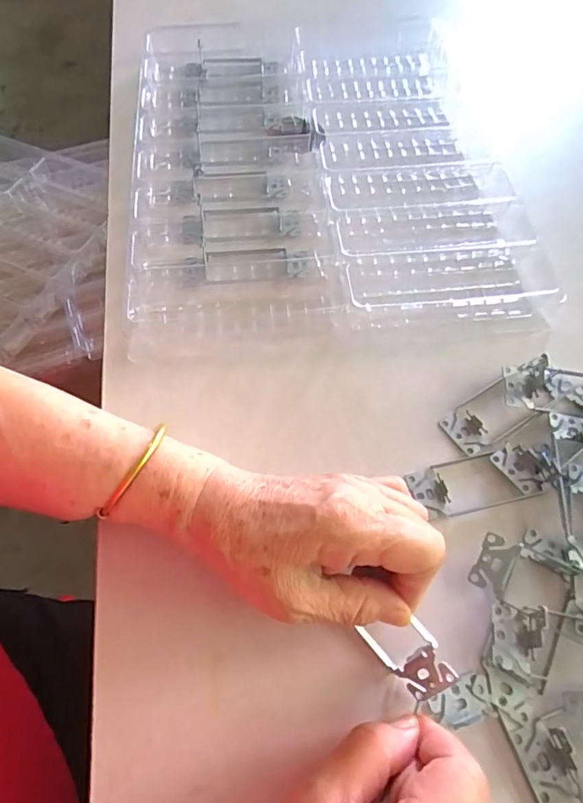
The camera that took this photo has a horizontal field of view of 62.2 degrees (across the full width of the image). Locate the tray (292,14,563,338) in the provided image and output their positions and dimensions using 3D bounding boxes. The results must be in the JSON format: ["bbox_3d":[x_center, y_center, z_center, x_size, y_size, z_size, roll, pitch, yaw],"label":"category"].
[{"bbox_3d":[0.110,-0.251,0.478,0.173,0.024,0.436,-5,62,-3],"label":"tray"}]

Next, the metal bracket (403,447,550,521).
[{"bbox_3d":[0.125,0.053,0.323,0.088,0.009,0.036,-11,62,-6],"label":"metal bracket"}]

